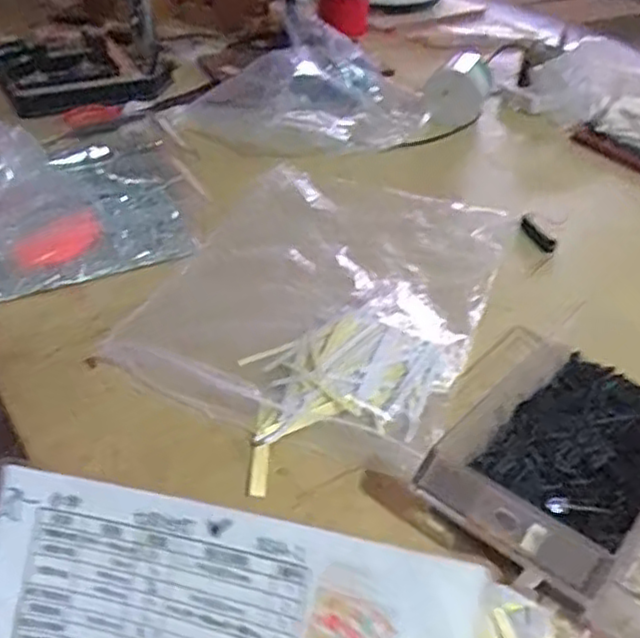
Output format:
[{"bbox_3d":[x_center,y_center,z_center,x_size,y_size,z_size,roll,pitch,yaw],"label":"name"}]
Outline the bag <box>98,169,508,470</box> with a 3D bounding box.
[{"bbox_3d":[0.008,-0.037,0.677,0.288,0.025,0.380,15,39,17],"label":"bag"}]

